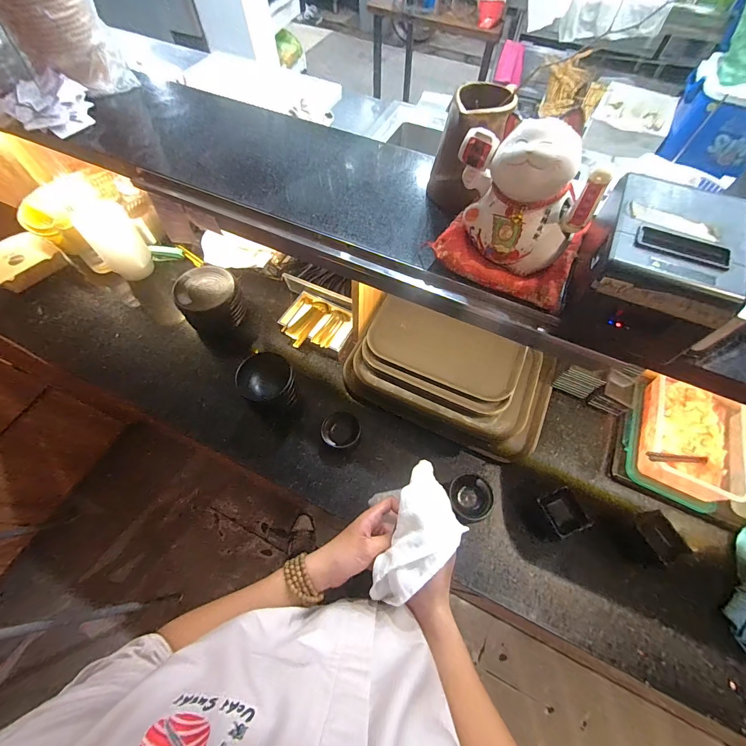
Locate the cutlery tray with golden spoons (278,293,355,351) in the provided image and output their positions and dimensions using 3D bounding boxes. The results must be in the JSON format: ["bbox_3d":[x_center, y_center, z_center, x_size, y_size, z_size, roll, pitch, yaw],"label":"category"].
[{"bbox_3d":[-0.141,-0.120,0.856,0.173,0.029,0.147,25,66,12],"label":"cutlery tray with golden spoons"}]

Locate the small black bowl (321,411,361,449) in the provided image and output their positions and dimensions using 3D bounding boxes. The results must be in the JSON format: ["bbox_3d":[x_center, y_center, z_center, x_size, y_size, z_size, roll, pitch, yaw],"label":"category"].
[{"bbox_3d":[-0.068,0.123,0.729,0.080,0.036,0.071,26,66,12],"label":"small black bowl"}]

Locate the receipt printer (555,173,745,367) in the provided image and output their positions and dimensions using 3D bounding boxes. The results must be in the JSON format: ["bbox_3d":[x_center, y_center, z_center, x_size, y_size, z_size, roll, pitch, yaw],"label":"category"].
[{"bbox_3d":[0.349,-0.126,0.433,0.139,0.119,0.210,23,65,11],"label":"receipt printer"}]

